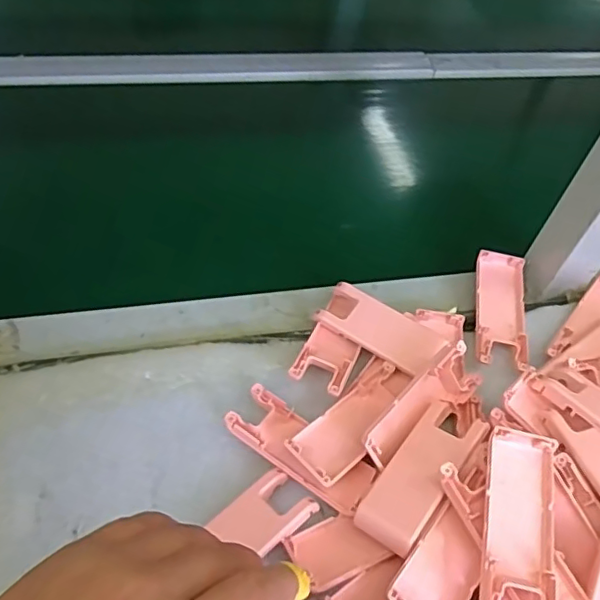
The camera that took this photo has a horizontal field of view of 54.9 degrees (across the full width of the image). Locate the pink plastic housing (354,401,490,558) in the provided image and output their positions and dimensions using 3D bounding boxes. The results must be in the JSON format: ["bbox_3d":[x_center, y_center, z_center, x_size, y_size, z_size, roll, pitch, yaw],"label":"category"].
[{"bbox_3d":[0.076,0.108,0.358,0.039,0.024,0.097,35,57,17],"label":"pink plastic housing"}]

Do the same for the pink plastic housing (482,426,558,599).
[{"bbox_3d":[0.123,0.124,0.320,0.039,0.008,0.102,15,63,-2],"label":"pink plastic housing"}]

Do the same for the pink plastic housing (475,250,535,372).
[{"bbox_3d":[0.164,0.005,0.462,0.042,0.016,0.099,11,53,1],"label":"pink plastic housing"}]

